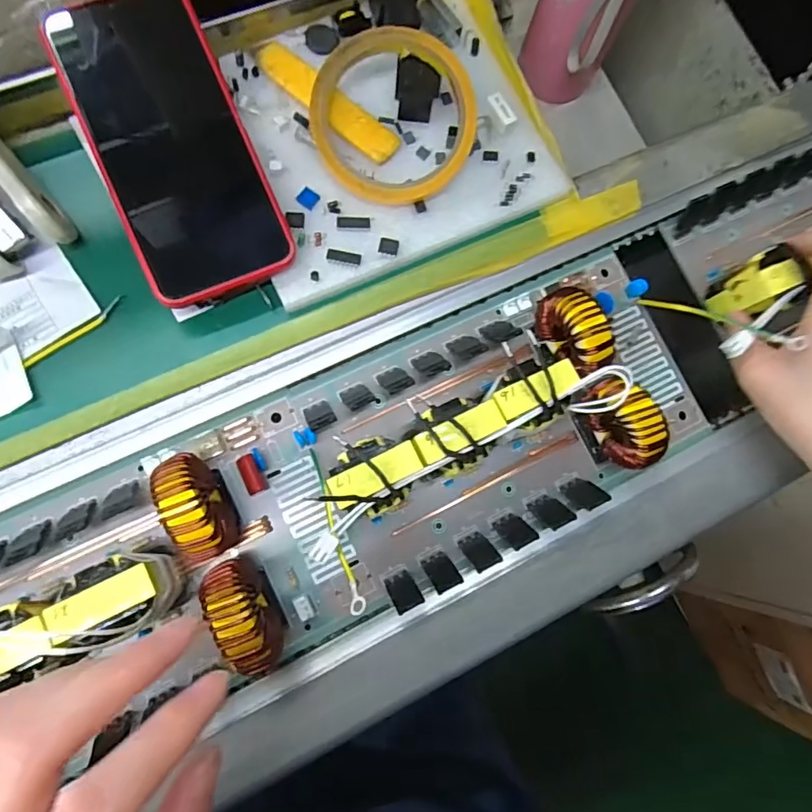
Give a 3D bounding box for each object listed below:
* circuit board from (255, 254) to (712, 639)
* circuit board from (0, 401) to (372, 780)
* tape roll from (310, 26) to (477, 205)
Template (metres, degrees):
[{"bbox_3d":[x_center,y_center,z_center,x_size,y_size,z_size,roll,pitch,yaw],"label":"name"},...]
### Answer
[{"bbox_3d":[0.046,0.012,0.292,0.264,0.051,0.129,-24,93,-10],"label":"circuit board"},{"bbox_3d":[-0.145,0.101,0.255,0.241,0.053,0.127,-24,93,-10],"label":"circuit board"},{"bbox_3d":[-0.008,-0.164,0.308,0.089,0.025,0.093,0,89,-11],"label":"tape roll"}]

